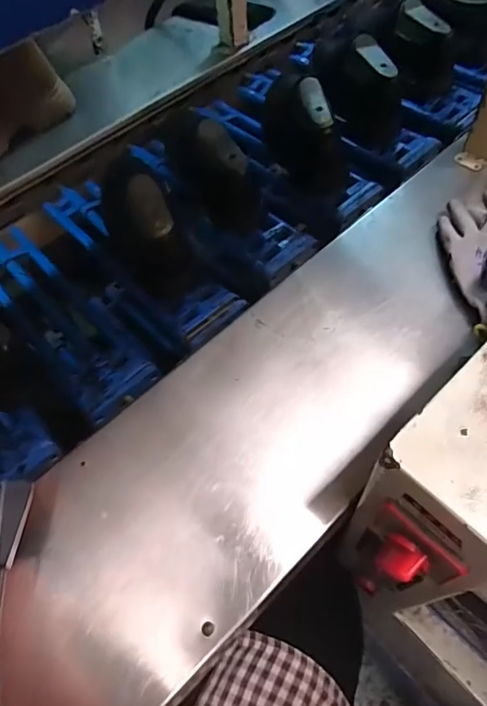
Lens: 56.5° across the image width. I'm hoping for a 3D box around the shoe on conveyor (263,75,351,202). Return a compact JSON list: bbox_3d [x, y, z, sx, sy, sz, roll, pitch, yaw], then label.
[{"bbox_3d":[0.096,-0.324,0.660,0.102,0.099,0.204,-17,61,-5],"label":"shoe on conveyor"}]

